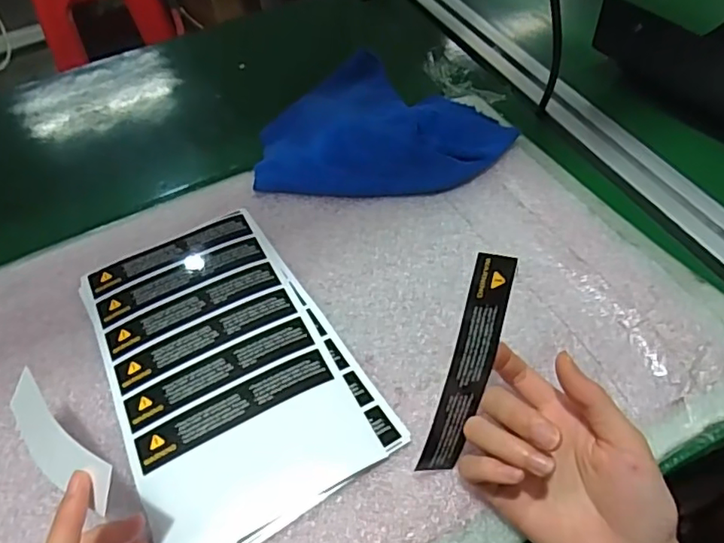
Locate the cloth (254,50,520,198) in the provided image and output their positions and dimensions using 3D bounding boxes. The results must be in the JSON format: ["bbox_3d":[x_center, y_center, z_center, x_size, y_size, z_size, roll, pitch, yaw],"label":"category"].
[{"bbox_3d":[0.017,-0.129,0.492,0.199,0.026,0.159,-1,52,3],"label":"cloth"}]

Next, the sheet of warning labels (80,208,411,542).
[{"bbox_3d":[-0.091,0.053,0.369,0.136,0.006,0.225,-28,55,-17],"label":"sheet of warning labels"}]

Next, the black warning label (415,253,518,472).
[{"bbox_3d":[0.053,0.049,0.292,0.024,0.115,0.006,8,13,-26],"label":"black warning label"}]

